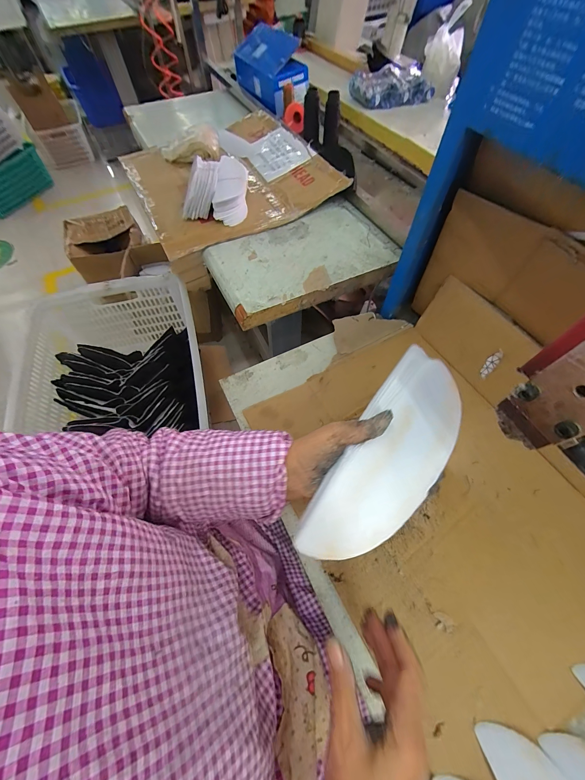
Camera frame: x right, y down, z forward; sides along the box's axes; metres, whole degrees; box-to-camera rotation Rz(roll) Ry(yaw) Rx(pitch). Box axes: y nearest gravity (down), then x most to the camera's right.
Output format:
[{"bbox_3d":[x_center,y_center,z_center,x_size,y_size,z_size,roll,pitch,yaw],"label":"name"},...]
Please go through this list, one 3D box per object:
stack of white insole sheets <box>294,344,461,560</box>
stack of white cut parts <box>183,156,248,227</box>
[{"bbox_3d":[0.093,0.068,0.282,0.084,0.011,0.222,33,82,18],"label":"stack of white insole sheets"},{"bbox_3d":[-0.183,-0.500,0.725,0.163,0.067,0.211,8,61,5],"label":"stack of white cut parts"}]

